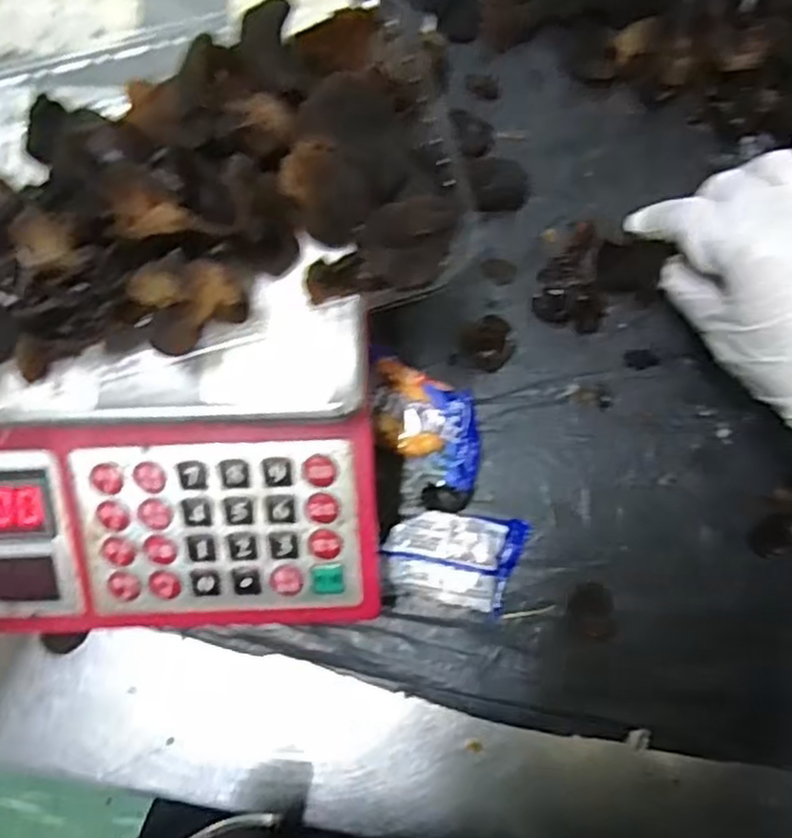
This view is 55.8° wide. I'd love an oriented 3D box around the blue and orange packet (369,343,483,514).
[{"bbox_3d":[0.016,0.001,0.381,0.050,0.021,0.078,-17,81,0],"label":"blue and orange packet"}]

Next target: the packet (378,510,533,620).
[{"bbox_3d":[0.028,0.067,0.369,0.064,0.020,0.047,16,82,5],"label":"packet"}]

